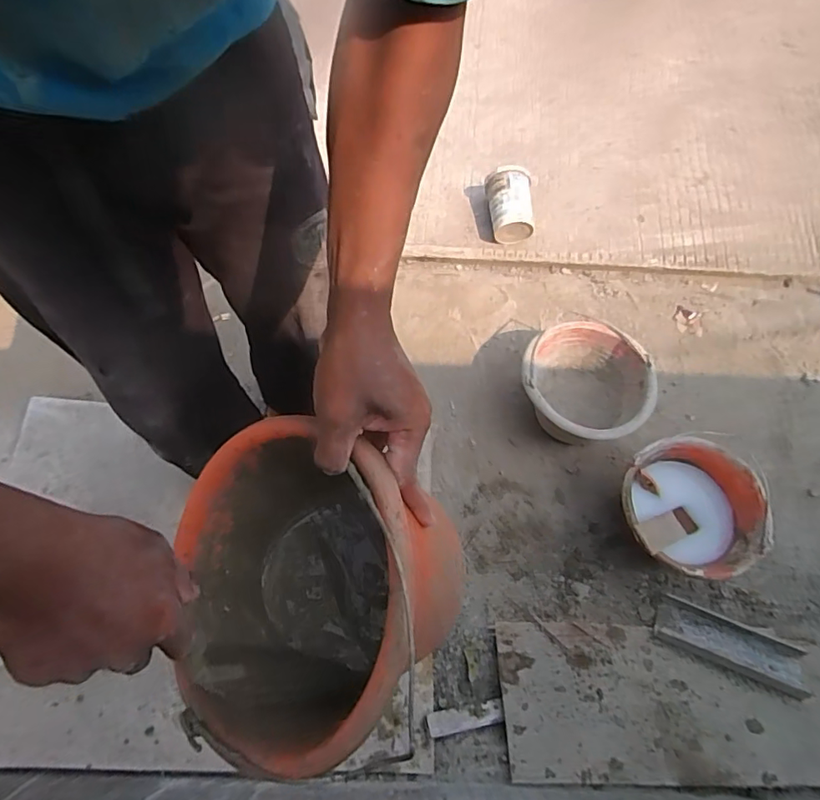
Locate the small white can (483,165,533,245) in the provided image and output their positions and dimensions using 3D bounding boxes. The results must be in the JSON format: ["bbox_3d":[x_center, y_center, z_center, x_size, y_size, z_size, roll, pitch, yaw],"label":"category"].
[{"bbox_3d":[0.241,-0.474,1.282,0.108,0.106,0.173,-5,66,-2],"label":"small white can"}]

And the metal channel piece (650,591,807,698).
[{"bbox_3d":[0.577,0.440,0.949,0.252,0.033,0.087,22,68,9],"label":"metal channel piece"}]

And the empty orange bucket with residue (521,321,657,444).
[{"bbox_3d":[0.347,-0.020,1.089,0.245,0.163,0.231,0,66,0],"label":"empty orange bucket with residue"}]

